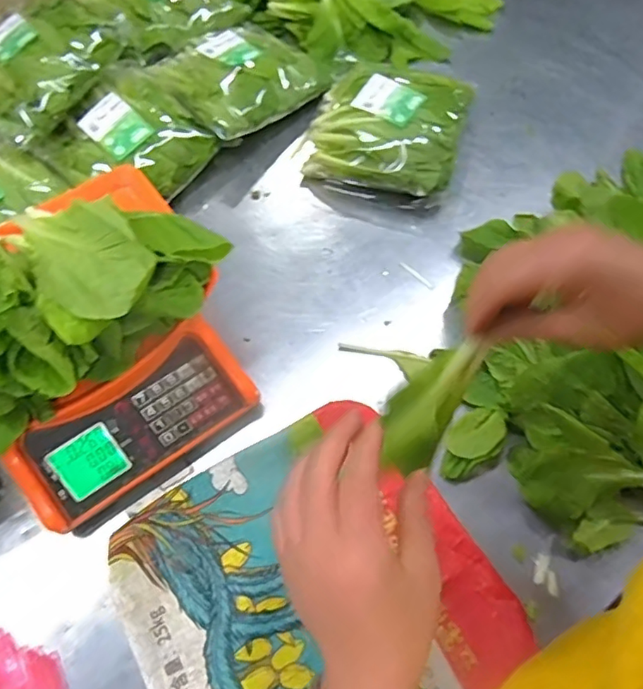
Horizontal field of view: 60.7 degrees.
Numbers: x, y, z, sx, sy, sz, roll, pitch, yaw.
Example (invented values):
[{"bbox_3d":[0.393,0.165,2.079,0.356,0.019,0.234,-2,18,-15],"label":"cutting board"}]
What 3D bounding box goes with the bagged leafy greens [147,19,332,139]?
[{"bbox_3d":[-0.116,-0.400,0.794,0.221,0.051,0.219,-35,68,-15],"label":"bagged leafy greens"}]

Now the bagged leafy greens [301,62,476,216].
[{"bbox_3d":[0.086,-0.292,0.749,0.205,0.079,0.202,14,64,8],"label":"bagged leafy greens"}]

